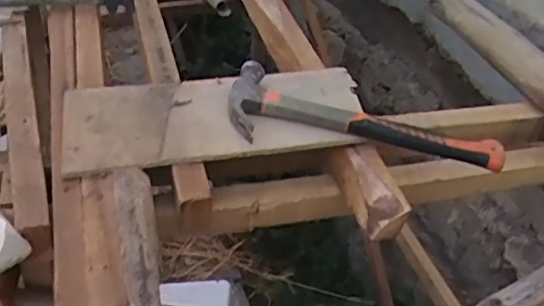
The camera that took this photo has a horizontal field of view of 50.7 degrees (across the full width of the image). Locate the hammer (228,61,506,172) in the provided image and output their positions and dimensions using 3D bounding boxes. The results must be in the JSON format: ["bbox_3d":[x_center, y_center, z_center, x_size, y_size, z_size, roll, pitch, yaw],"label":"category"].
[{"bbox_3d":[0.111,-0.046,0.689,0.318,0.030,0.118,9,43,4],"label":"hammer"}]

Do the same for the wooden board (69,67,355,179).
[{"bbox_3d":[-0.063,-0.057,0.694,0.356,0.014,0.155,-8,44,-14],"label":"wooden board"}]

